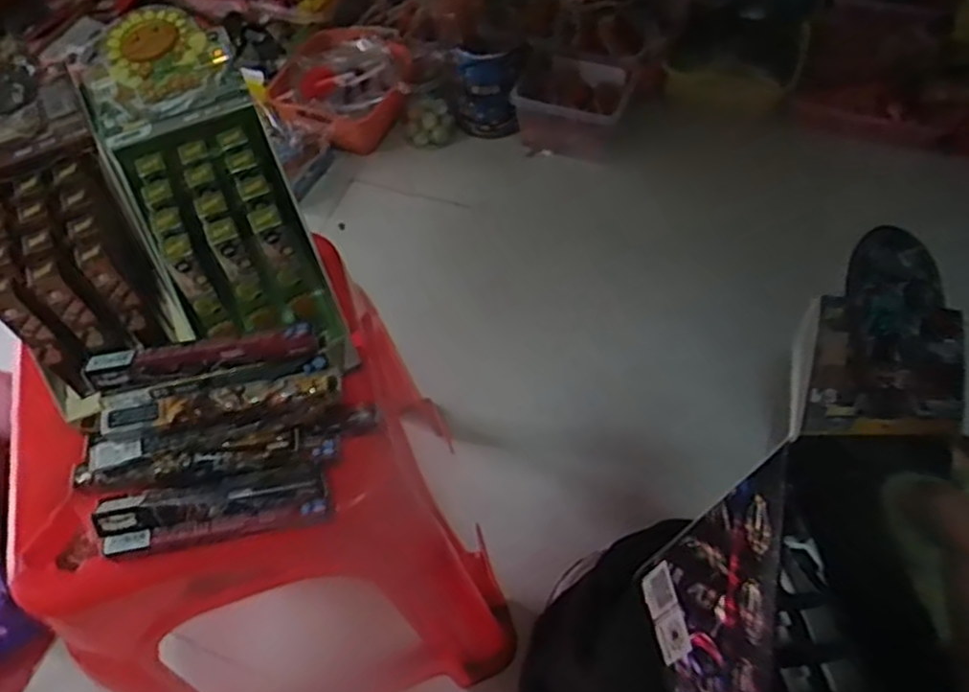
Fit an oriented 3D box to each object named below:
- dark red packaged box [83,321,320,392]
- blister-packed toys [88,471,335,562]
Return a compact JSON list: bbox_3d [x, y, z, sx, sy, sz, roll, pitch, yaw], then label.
[{"bbox_3d":[-0.193,0.008,0.515,0.154,0.020,0.023,-8,57,-1],"label":"dark red packaged box"},{"bbox_3d":[-0.187,0.113,0.522,0.161,0.040,0.039,-8,57,-1],"label":"blister-packed toys"}]

